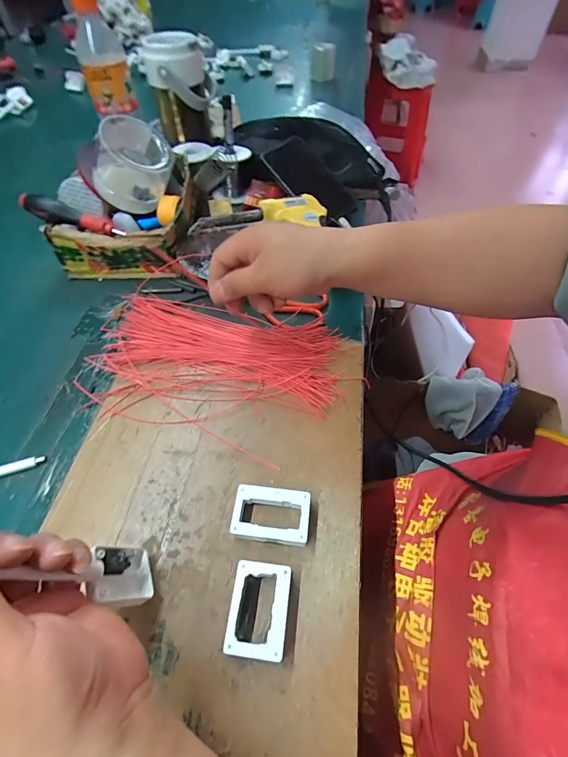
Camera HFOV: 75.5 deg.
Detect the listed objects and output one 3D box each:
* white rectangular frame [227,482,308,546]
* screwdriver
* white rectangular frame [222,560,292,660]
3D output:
[{"bbox_3d":[-0.011,0.112,0.298,0.060,0.017,0.041,5,55,6],"label":"white rectangular frame"},{"bbox_3d":[-0.262,-0.199,0.454,0.120,0.024,0.022,15,55,-8],"label":"screwdriver"},{"bbox_3d":[-0.017,0.163,0.261,0.039,0.016,0.056,5,55,6],"label":"white rectangular frame"}]

